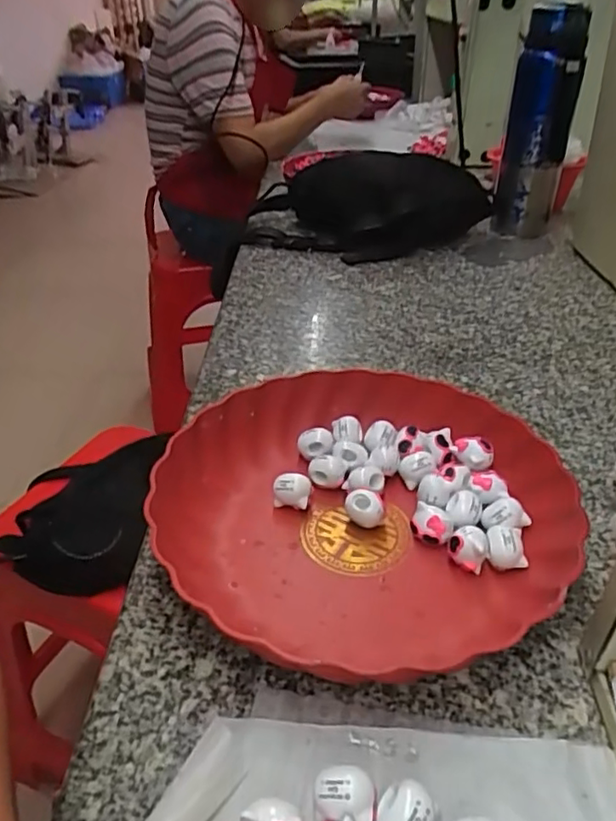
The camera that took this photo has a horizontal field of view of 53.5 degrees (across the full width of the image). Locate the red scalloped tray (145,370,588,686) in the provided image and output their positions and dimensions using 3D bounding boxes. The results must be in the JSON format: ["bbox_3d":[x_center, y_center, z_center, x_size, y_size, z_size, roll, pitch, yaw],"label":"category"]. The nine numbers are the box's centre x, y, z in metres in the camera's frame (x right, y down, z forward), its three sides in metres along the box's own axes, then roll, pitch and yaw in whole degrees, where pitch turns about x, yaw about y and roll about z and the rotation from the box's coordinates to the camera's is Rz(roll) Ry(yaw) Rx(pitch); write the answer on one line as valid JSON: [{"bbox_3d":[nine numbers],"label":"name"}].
[{"bbox_3d":[0.036,0.053,0.384,0.240,0.048,0.215,14,37,21],"label":"red scalloped tray"}]

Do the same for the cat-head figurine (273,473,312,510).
[{"bbox_3d":[-0.010,0.055,0.397,0.024,0.022,0.016,-1,34,1],"label":"cat-head figurine"}]

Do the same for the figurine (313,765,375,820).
[{"bbox_3d":[0.015,0.159,0.249,0.024,0.021,0.018,3,35,6],"label":"figurine"}]

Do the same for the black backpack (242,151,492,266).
[{"bbox_3d":[0.078,-0.291,0.846,0.302,0.105,0.239,2,35,5],"label":"black backpack"}]

